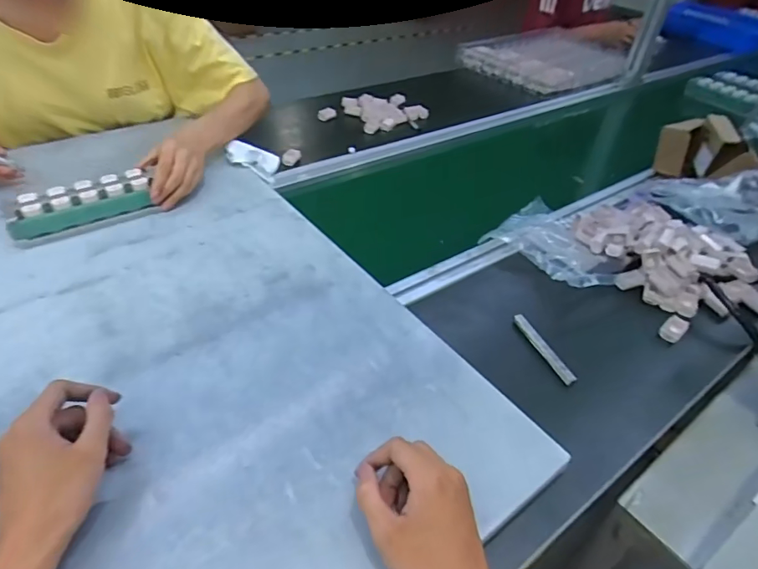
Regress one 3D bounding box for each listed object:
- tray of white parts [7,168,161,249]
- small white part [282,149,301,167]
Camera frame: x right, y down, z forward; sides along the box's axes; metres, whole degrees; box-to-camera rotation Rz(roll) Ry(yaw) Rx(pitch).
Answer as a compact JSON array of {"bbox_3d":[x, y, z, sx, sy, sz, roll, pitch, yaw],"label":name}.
[{"bbox_3d":[-0.397,-0.105,0.645,0.171,0.043,0.056,-26,50,-30],"label":"tray of white parts"},{"bbox_3d":[-0.159,-0.229,0.873,0.031,0.020,0.032,4,41,-1],"label":"small white part"}]

